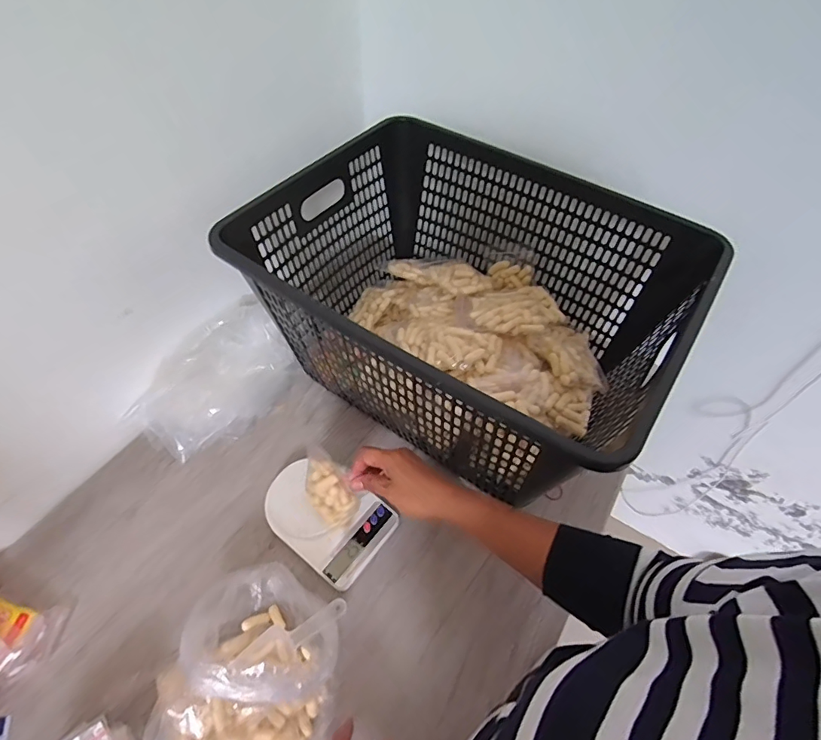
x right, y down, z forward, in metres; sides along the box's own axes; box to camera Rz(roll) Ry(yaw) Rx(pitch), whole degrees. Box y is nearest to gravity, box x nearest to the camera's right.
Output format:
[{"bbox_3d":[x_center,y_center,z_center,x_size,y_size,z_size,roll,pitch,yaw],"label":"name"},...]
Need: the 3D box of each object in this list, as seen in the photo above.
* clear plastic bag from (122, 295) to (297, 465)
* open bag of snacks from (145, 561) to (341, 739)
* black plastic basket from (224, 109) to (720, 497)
[{"bbox_3d":[-0.308,0.022,0.741,0.245,0.138,0.134,-35,62,-24],"label":"clear plastic bag"},{"bbox_3d":[-0.184,0.336,0.513,0.164,0.157,0.216,30,58,19],"label":"open bag of snacks"},{"bbox_3d":[0.076,-0.084,0.708,0.545,0.290,0.420,30,58,19],"label":"black plastic basket"}]

